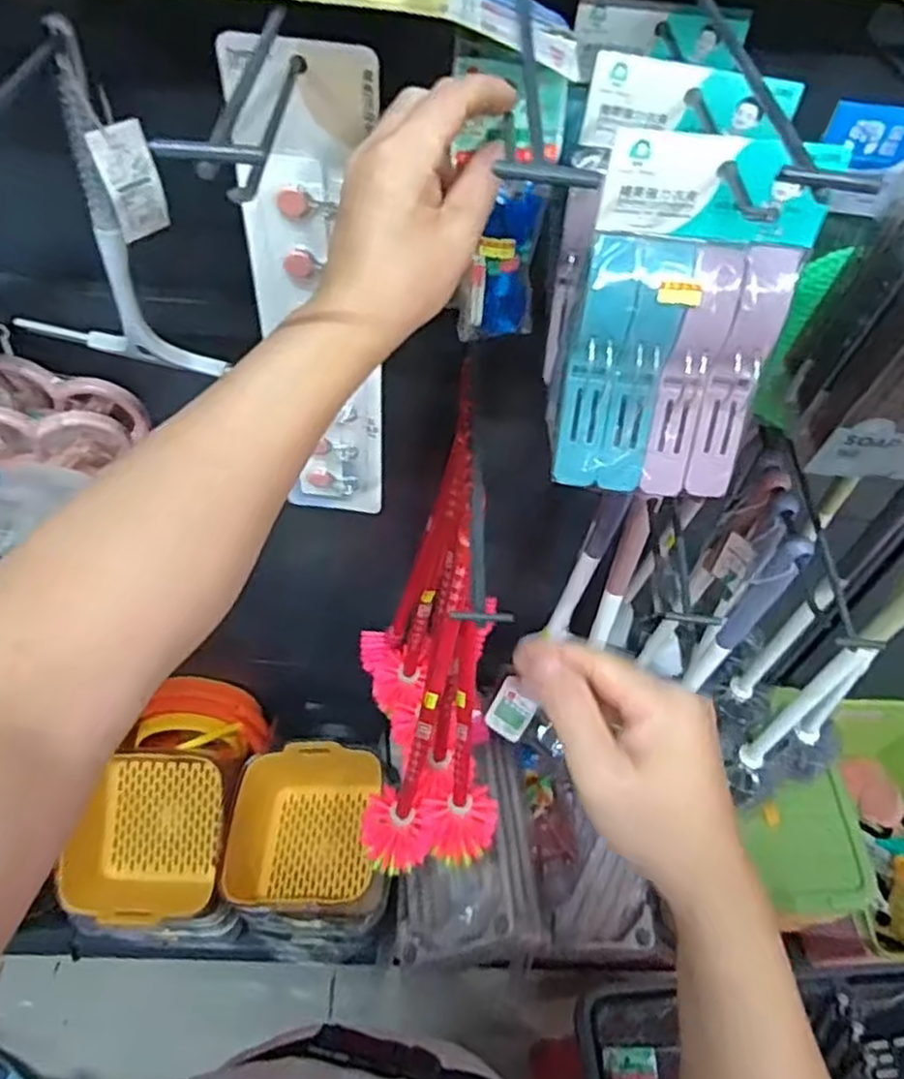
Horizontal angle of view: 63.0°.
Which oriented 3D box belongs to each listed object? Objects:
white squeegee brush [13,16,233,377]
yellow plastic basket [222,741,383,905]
[{"bbox_3d":[-0.242,-0.210,0.488,0.134,0.224,0.034,9,52,1],"label":"white squeegee brush"},{"bbox_3d":[-0.227,0.446,1.147,0.208,0.111,0.224,9,52,1],"label":"yellow plastic basket"}]

